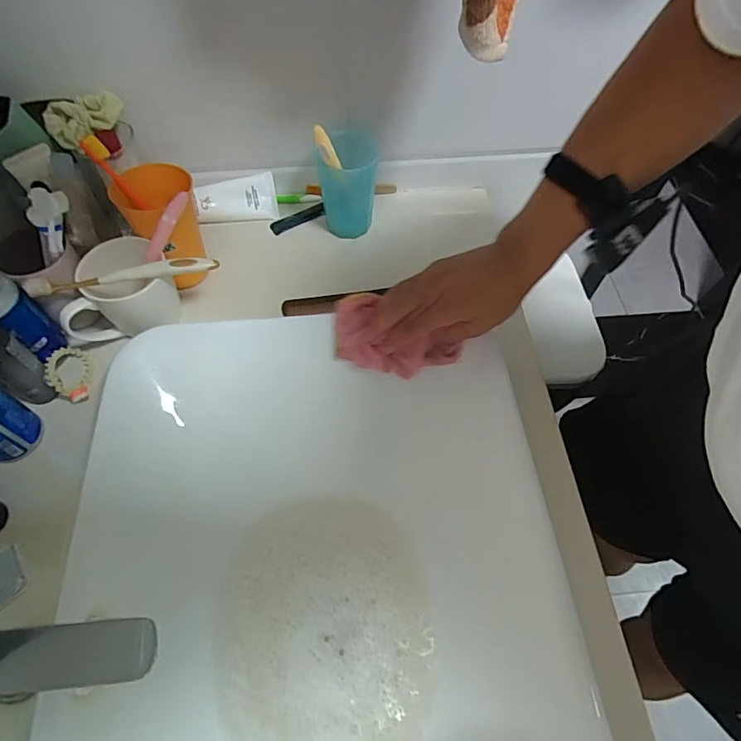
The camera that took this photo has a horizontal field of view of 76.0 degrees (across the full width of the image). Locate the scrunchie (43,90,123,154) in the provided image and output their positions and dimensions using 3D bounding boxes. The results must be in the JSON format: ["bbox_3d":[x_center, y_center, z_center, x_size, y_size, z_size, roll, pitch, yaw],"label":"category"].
[{"bbox_3d":[-0.315,-0.280,0.518,0.065,0.025,0.078,34,65,17],"label":"scrunchie"}]

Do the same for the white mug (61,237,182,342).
[{"bbox_3d":[-0.273,-0.079,0.521,0.110,0.080,0.087,-18,62,-11],"label":"white mug"}]

